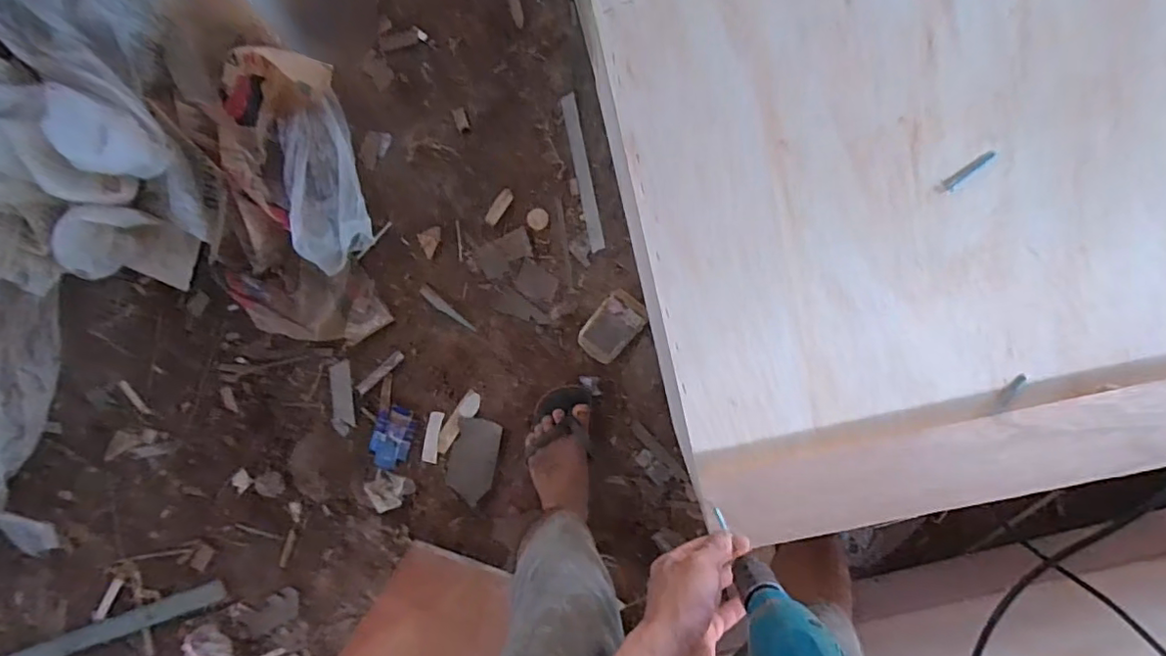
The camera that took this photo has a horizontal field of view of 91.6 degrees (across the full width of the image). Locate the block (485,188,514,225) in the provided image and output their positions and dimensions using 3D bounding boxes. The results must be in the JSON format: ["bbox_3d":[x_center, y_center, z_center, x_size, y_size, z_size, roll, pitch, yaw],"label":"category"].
[{"bbox_3d":[-0.143,-0.207,0.973,0.021,0.013,0.066,34,99,-3],"label":"block"}]

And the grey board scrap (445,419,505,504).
[{"bbox_3d":[-0.199,0.241,1.026,0.082,0.004,0.158,13,98,1],"label":"grey board scrap"}]

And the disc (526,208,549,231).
[{"bbox_3d":[-0.078,-0.188,0.976,0.037,0.004,0.036,0,99,3],"label":"disc"}]

